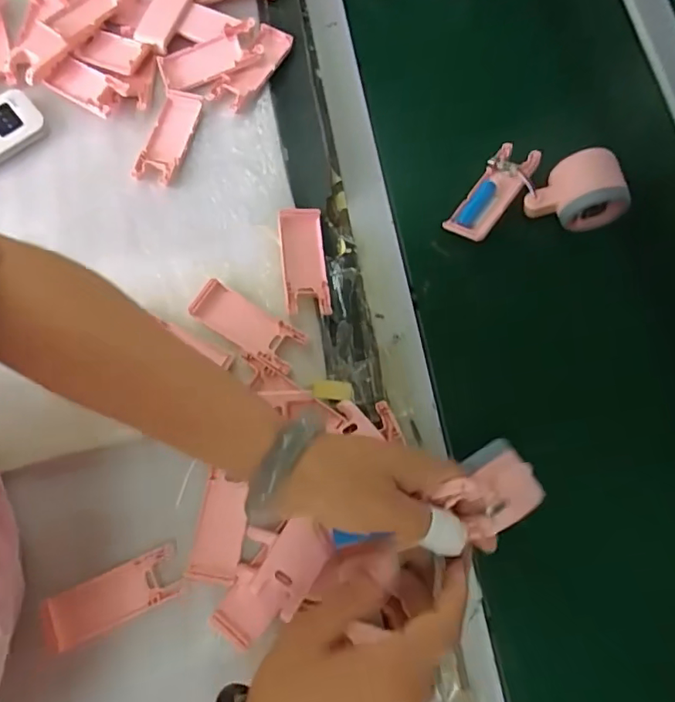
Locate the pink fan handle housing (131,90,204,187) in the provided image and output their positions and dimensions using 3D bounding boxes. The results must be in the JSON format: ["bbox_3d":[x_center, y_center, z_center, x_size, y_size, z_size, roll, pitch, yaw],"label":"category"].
[{"bbox_3d":[-0.166,-0.211,0.520,0.039,0.009,0.102,17,74,6],"label":"pink fan handle housing"}]

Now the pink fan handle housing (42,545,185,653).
[{"bbox_3d":[-0.172,0.190,0.404,0.102,0.005,0.040,-23,73,-6],"label":"pink fan handle housing"}]

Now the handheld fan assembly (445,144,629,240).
[{"bbox_3d":[0.177,-0.153,0.476,0.151,0.050,0.081,-8,72,-1],"label":"handheld fan assembly"}]

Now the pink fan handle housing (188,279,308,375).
[{"bbox_3d":[-0.079,-0.020,0.453,0.101,0.009,0.043,31,76,10],"label":"pink fan handle housing"}]

